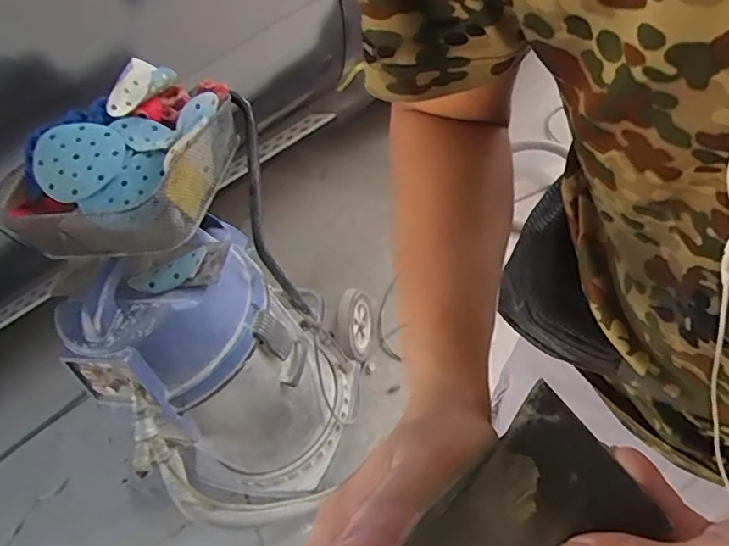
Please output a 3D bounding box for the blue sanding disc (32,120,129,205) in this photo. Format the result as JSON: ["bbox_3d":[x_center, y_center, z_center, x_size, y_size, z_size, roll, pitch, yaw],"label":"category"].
[{"bbox_3d":[-0.462,-0.183,0.898,0.149,0.017,0.148,-2,72,5],"label":"blue sanding disc"}]

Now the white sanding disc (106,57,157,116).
[{"bbox_3d":[-0.412,-0.325,0.975,0.012,0.073,0.116,23,78,11],"label":"white sanding disc"}]

